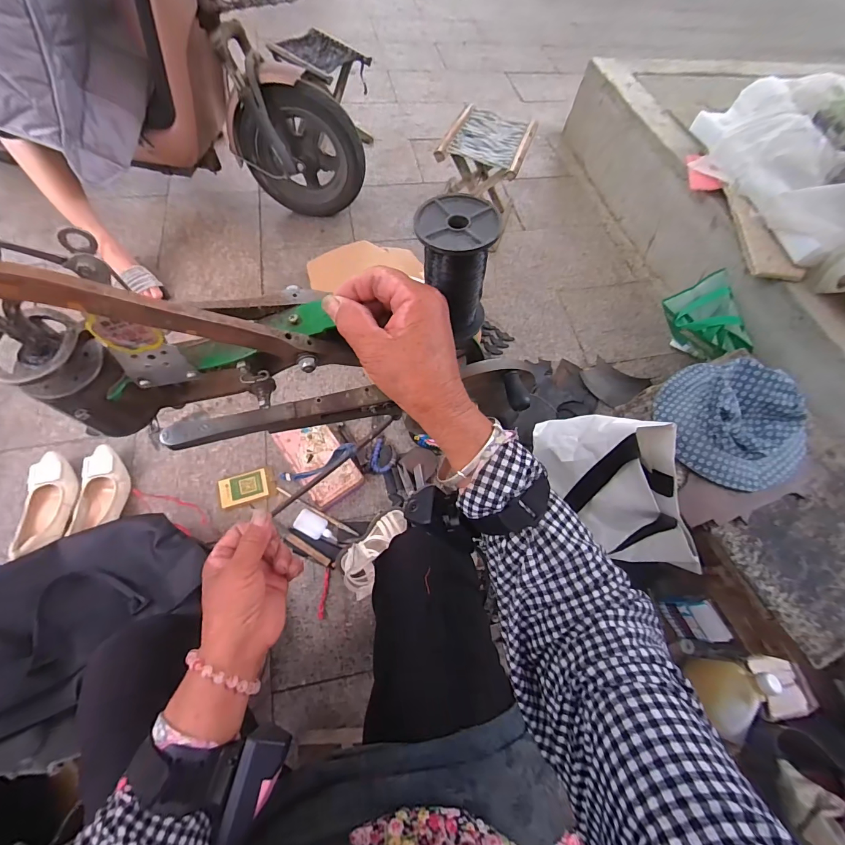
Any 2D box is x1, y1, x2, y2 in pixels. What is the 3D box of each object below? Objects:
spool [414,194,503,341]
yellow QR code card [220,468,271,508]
[{"bbox_3d":[0.023,-0.112,0.282,0.060,0.086,0.053,12,63,1],"label":"spool"},{"bbox_3d":[-0.411,0.150,0.868,0.105,0.014,0.072,-14,68,-8],"label":"yellow QR code card"}]

